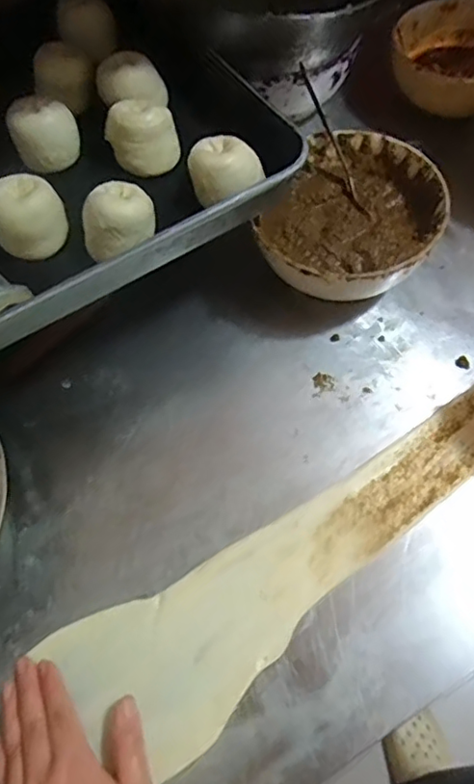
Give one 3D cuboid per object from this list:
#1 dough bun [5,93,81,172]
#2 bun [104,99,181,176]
[{"bbox_3d":[-0.171,-0.231,0.516,0.056,0.040,0.054,-20,62,-6],"label":"dough bun"},{"bbox_3d":[-0.083,-0.224,0.512,0.059,0.042,0.059,-11,62,-1],"label":"bun"}]

